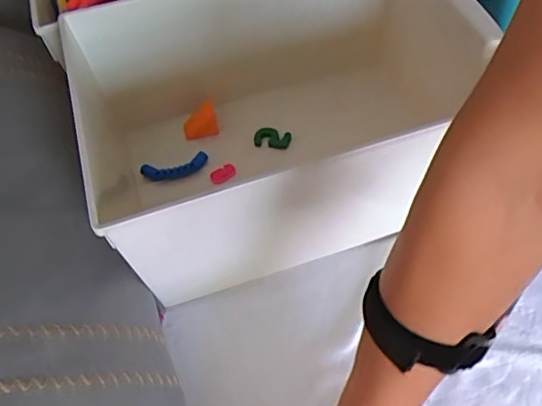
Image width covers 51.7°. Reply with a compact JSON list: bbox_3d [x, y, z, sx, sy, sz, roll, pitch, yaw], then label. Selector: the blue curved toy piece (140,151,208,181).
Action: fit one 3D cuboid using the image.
[{"bbox_3d":[-0.116,-0.043,0.677,0.081,0.016,0.021,-13,52,-9],"label":"blue curved toy piece"}]

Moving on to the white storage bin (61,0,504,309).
[{"bbox_3d":[0.003,-0.083,0.618,0.417,0.203,0.294,-16,52,-11],"label":"white storage bin"}]

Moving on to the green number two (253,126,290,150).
[{"bbox_3d":[0.002,-0.081,0.705,0.045,0.013,0.030,9,52,8],"label":"green number two"}]

